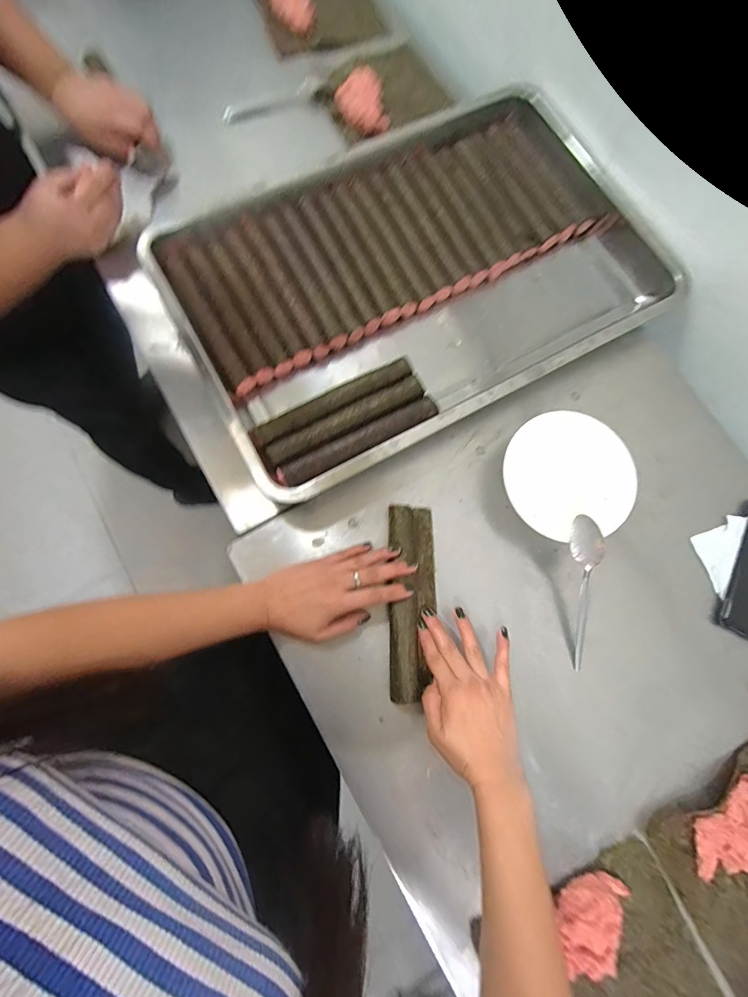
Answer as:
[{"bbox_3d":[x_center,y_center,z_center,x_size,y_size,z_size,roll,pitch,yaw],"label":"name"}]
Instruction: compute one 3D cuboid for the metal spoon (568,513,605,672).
[{"bbox_3d":[0.229,0.102,0.459,0.035,0.024,0.166,-2,101,-2],"label":"metal spoon"}]

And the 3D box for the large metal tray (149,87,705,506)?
[{"bbox_3d":[0.069,-0.290,0.540,0.608,0.052,0.391,-28,79,-8],"label":"large metal tray"}]

